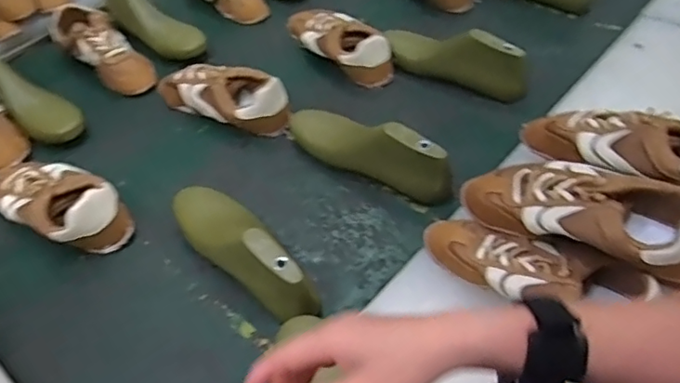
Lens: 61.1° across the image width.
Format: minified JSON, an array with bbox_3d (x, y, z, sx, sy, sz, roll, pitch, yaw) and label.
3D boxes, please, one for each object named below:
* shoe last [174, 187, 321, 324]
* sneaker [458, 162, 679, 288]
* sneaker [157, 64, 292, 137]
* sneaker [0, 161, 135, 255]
[{"bbox_3d":[-0.117,0.061,0.689,0.084,0.092,0.246,-34,55,-23],"label":"shoe last"},{"bbox_3d":[0.243,0.023,0.578,0.254,0.085,0.095,15,51,33],"label":"sneaker"},{"bbox_3d":[-0.186,-0.155,0.893,0.239,0.077,0.083,25,55,23],"label":"sneaker"},{"bbox_3d":[-0.376,0.012,0.763,0.232,0.072,0.094,24,55,22],"label":"sneaker"}]

